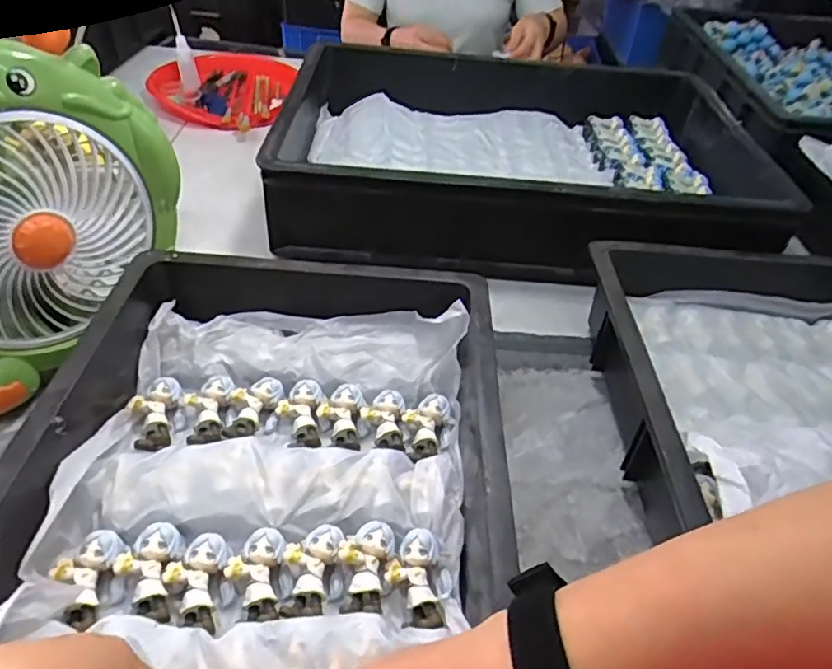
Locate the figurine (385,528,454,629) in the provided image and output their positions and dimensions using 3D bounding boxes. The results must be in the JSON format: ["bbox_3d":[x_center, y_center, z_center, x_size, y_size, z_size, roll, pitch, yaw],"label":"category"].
[{"bbox_3d":[0.004,0.158,0.380,0.038,0.023,0.056,-12,45,-19],"label":"figurine"}]

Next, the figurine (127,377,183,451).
[{"bbox_3d":[-0.205,0.063,0.465,0.036,0.015,0.060,-3,57,-9],"label":"figurine"}]

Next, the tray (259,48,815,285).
[{"bbox_3d":[0.119,-0.232,0.779,0.557,0.120,0.384,5,42,-1],"label":"tray"}]

